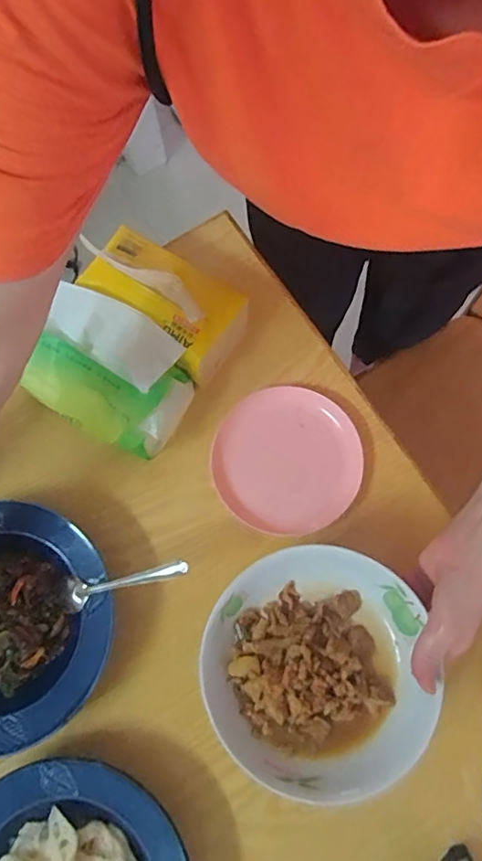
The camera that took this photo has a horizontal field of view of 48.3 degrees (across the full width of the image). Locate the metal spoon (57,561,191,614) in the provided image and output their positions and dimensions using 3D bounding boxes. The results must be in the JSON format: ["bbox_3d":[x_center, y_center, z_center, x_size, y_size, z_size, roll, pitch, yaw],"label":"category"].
[{"bbox_3d":[-0.106,0.134,0.476,0.130,0.012,0.028,-18,71,18],"label":"metal spoon"}]

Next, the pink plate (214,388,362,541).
[{"bbox_3d":[0.045,0.029,0.544,0.142,0.026,0.145,-2,74,9],"label":"pink plate"}]

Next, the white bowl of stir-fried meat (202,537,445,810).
[{"bbox_3d":[0.056,0.187,0.424,0.166,0.040,0.179,0,72,0],"label":"white bowl of stir-fried meat"}]

